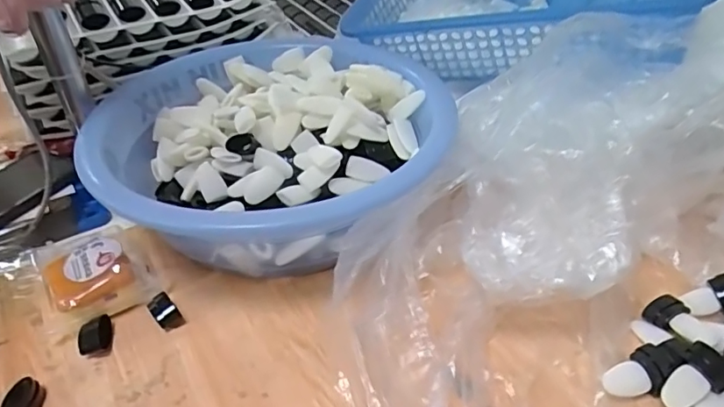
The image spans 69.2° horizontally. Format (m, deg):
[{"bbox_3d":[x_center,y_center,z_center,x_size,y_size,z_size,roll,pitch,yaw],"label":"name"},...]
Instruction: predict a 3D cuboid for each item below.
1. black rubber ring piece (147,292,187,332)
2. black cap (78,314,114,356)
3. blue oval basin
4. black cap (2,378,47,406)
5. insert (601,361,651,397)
[{"bbox_3d":[-0.164,0.090,0.438,0.019,0.013,0.034,-29,46,-29],"label":"black rubber ring piece"},{"bbox_3d":[-0.213,0.107,0.420,0.024,0.017,0.031,-11,40,-11],"label":"black cap"},{"bbox_3d":[-0.079,-0.062,0.542,0.328,0.110,0.376,7,40,12],"label":"blue oval basin"},{"bbox_3d":[-0.243,0.144,0.375,0.017,0.022,0.032,-2,39,1],"label":"black cap"},{"bbox_3d":[0.184,0.124,0.368,0.034,0.004,0.022,-8,73,-8],"label":"insert"}]

